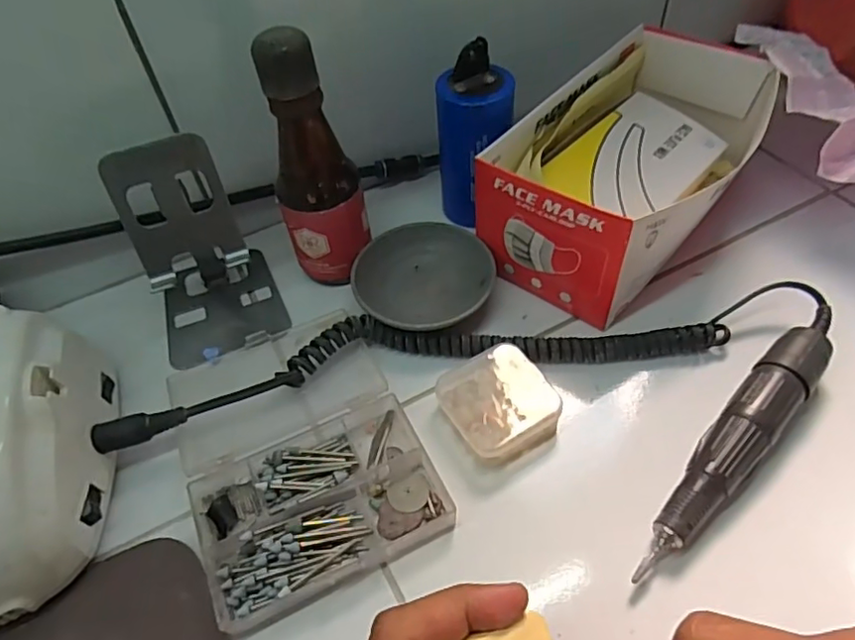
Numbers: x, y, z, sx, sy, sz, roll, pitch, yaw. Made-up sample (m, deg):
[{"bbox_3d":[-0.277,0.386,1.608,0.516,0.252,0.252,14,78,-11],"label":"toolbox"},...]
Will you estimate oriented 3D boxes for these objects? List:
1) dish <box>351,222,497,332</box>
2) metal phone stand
[{"bbox_3d":[-0.002,-0.027,0.379,0.085,0.022,0.085,-1,51,2],"label":"dish"},{"bbox_3d":[-0.139,-0.043,0.350,0.075,0.100,0.080,-19,53,-12],"label":"metal phone stand"}]

